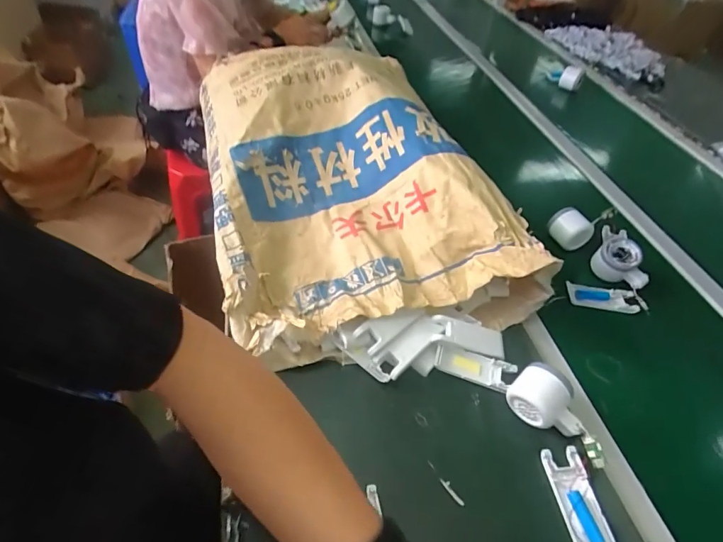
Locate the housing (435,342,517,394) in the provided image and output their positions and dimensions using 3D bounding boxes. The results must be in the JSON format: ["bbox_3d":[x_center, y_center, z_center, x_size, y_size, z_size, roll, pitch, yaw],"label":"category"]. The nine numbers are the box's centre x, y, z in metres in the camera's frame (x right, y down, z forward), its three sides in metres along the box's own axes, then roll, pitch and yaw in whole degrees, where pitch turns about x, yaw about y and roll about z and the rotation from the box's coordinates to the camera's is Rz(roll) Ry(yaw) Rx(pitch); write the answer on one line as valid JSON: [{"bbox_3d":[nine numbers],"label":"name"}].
[{"bbox_3d":[0.145,0.124,0.531,0.102,0.021,0.040,13,48,5],"label":"housing"}]

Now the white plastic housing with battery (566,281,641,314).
[{"bbox_3d":[0.379,0.042,0.654,0.104,0.017,0.044,6,48,-1],"label":"white plastic housing with battery"}]

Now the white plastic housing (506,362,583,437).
[{"bbox_3d":[0.217,0.152,0.482,0.081,0.061,0.053,36,54,24],"label":"white plastic housing"}]

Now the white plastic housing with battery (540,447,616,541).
[{"bbox_3d":[0.224,0.239,0.430,0.041,0.012,0.104,-1,48,-8],"label":"white plastic housing with battery"}]

